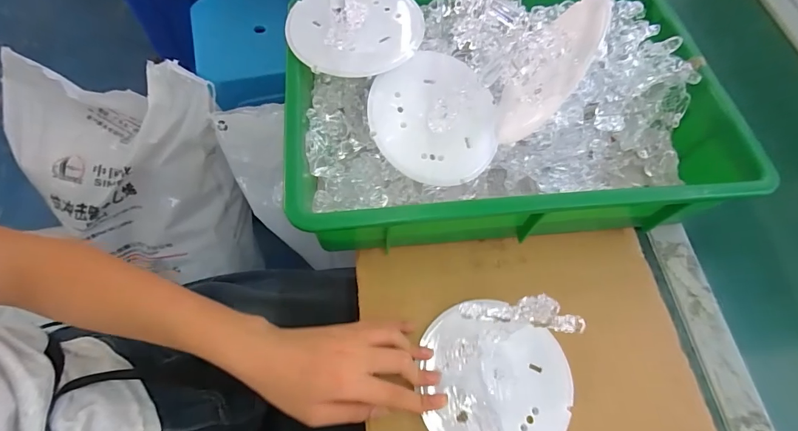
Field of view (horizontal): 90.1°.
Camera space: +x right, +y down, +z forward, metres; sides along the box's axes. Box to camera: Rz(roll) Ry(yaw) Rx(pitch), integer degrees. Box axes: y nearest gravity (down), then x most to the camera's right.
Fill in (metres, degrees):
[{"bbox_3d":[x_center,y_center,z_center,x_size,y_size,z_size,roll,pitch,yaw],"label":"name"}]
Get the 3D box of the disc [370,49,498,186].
[{"bbox_3d":[0.038,-0.091,0.371,0.121,0.016,0.121,2,83,-15],"label":"disc"}]

